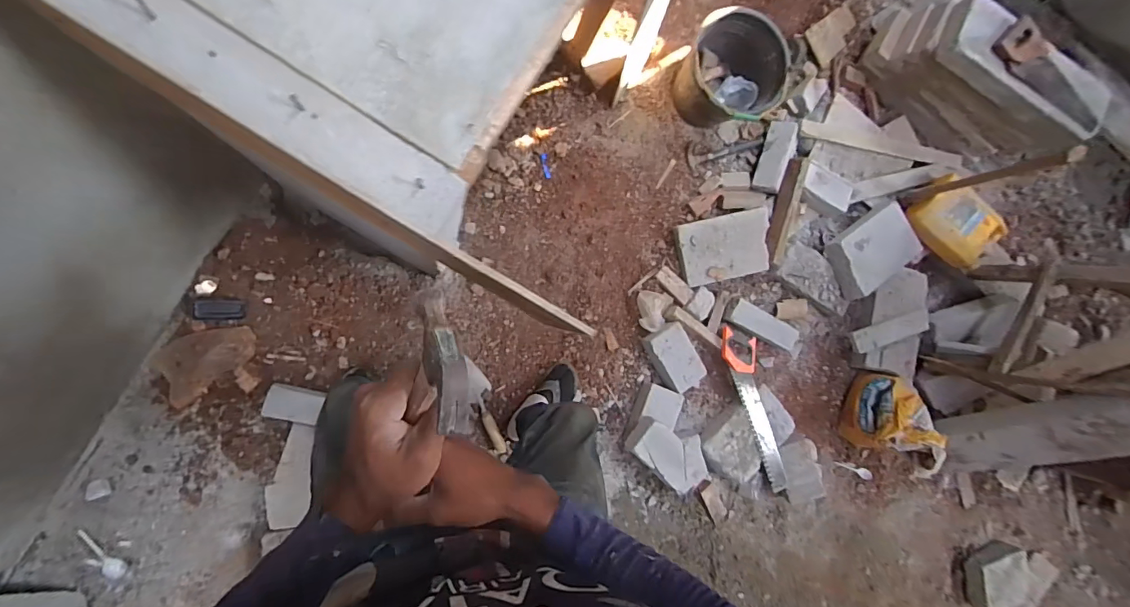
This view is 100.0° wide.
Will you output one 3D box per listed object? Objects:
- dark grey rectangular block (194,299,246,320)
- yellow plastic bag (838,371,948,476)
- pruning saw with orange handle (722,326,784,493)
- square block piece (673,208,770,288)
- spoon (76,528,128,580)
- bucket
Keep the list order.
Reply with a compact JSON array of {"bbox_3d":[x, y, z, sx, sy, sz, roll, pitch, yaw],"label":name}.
[{"bbox_3d":[-0.836,0.013,1.151,0.106,0.009,0.050,-3,103,-20],"label":"dark grey rectangular block"},{"bbox_3d":[1.060,0.376,1.524,0.146,0.261,0.279,22,85,-15],"label":"yellow plastic bag"},{"bbox_3d":[0.630,0.338,1.536,0.126,0.051,0.556,-19,92,-8],"label":"pruning saw with orange handle"},{"bbox_3d":[0.510,-0.180,1.516,0.283,0.073,0.204,-12,91,-8],"label":"square block piece"},{"bbox_3d":[-1.119,0.607,1.145,0.037,0.019,0.151,-24,107,-8],"label":"spoon"},{"bbox_3d":[0.479,-0.667,1.431,0.287,0.260,0.303,0,91,-15],"label":"bucket"}]

